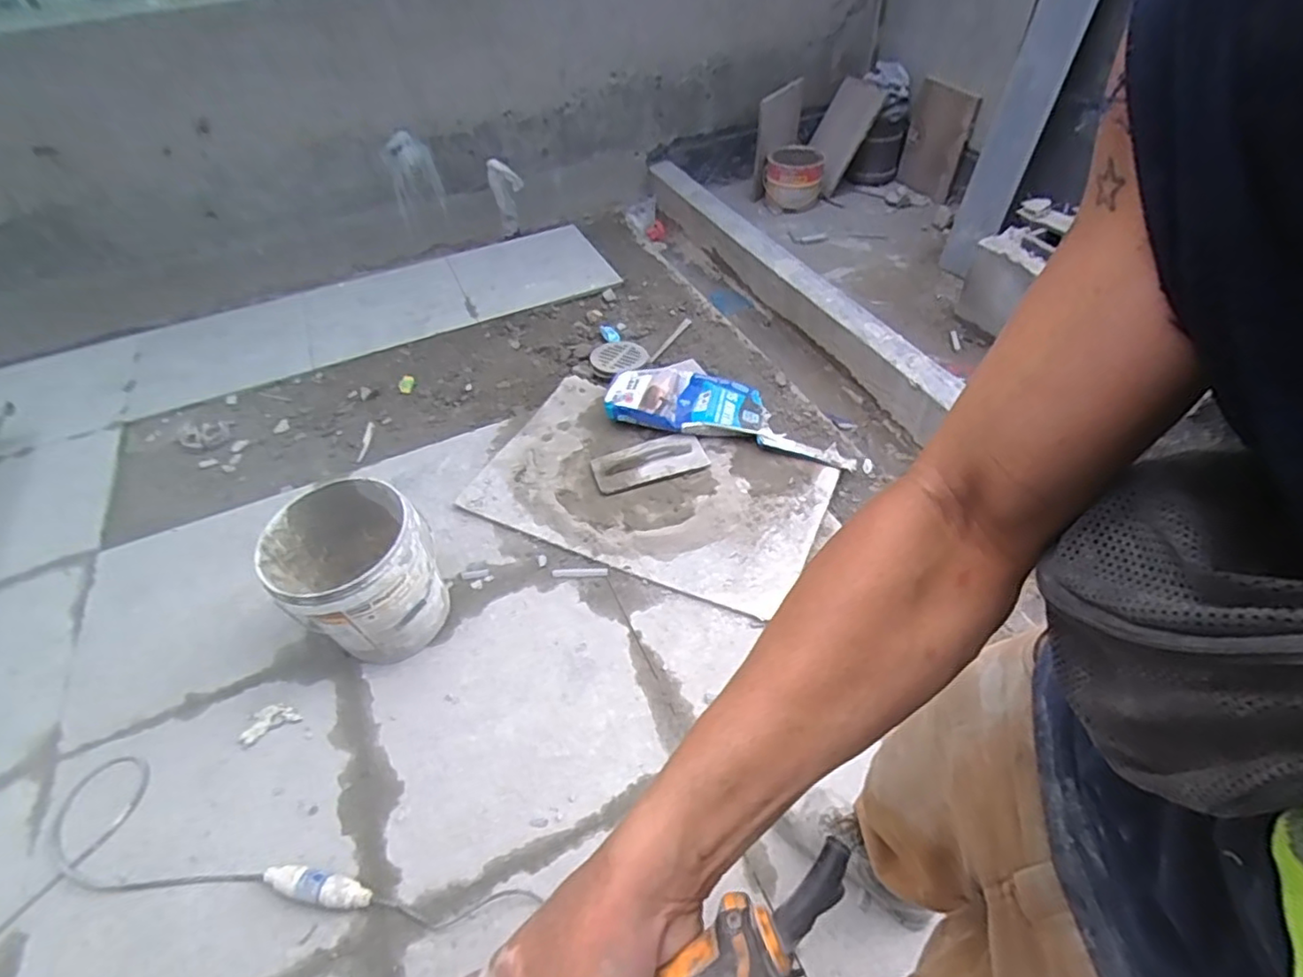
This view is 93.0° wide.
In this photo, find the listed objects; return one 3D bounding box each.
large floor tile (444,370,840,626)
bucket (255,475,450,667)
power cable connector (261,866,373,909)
[{"bbox_3d":[0.001,-0.009,1.682,0.898,0.026,0.561,21,58,15],"label":"large floor tile"},{"bbox_3d":[-0.611,0.190,1.335,0.289,0.321,0.288,-2,47,3],"label":"bucket"},{"bbox_3d":[-0.576,0.683,1.061,0.197,0.042,0.047,6,48,10],"label":"power cable connector"}]

